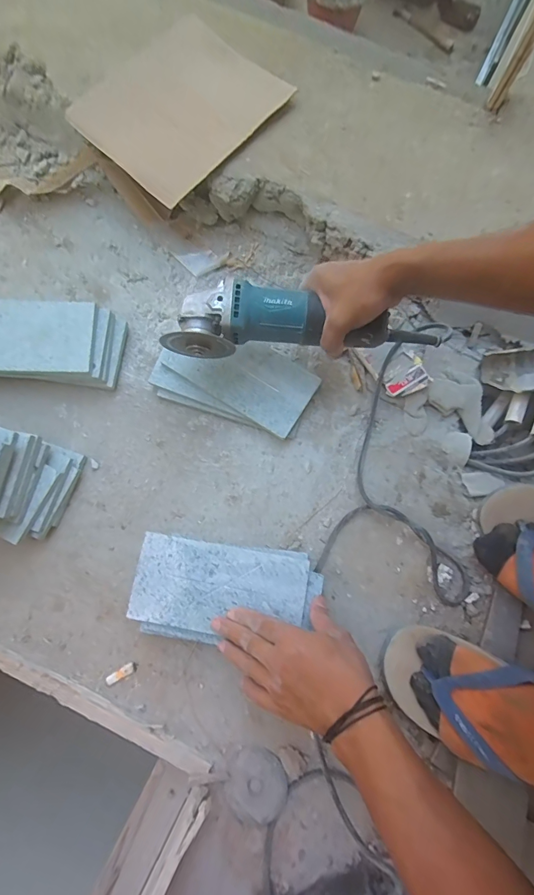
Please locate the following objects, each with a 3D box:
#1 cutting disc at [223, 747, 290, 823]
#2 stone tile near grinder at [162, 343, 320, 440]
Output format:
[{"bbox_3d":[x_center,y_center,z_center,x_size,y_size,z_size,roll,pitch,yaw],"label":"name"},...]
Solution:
[{"bbox_3d":[-0.011,0.394,0.464,0.070,0.009,0.070,0,78,-1],"label":"cutting disc"},{"bbox_3d":[-0.034,-0.104,0.536,0.196,0.007,0.097,32,80,5],"label":"stone tile near grinder"}]

